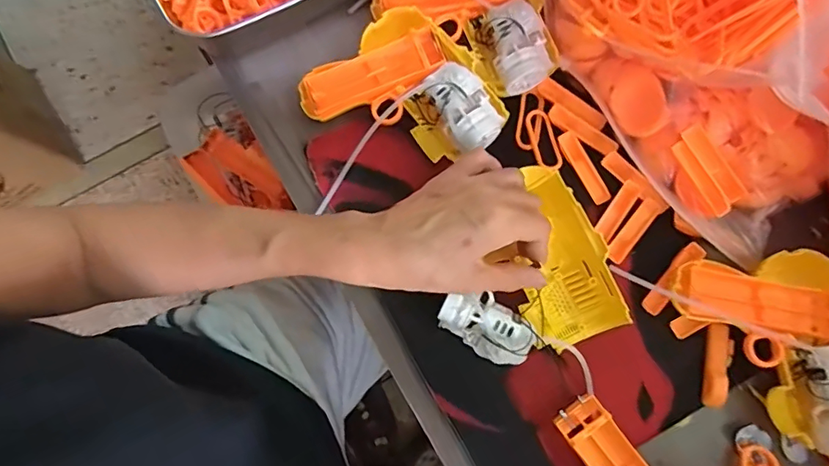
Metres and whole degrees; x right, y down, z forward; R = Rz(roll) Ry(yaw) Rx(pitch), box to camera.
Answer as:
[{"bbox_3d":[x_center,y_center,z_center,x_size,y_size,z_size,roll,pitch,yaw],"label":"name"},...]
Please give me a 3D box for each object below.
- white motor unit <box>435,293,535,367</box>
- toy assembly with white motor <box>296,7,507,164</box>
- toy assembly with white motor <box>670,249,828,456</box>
[{"bbox_3d":[0.052,0.066,0.350,0.067,0.032,0.036,33,79,7],"label":"white motor unit"},{"bbox_3d":[-0.008,-0.105,0.380,0.119,0.036,0.132,-39,80,-8],"label":"toy assembly with white motor"},{"bbox_3d":[0.268,0.069,0.347,0.102,0.037,0.152,-37,80,-8],"label":"toy assembly with white motor"}]

